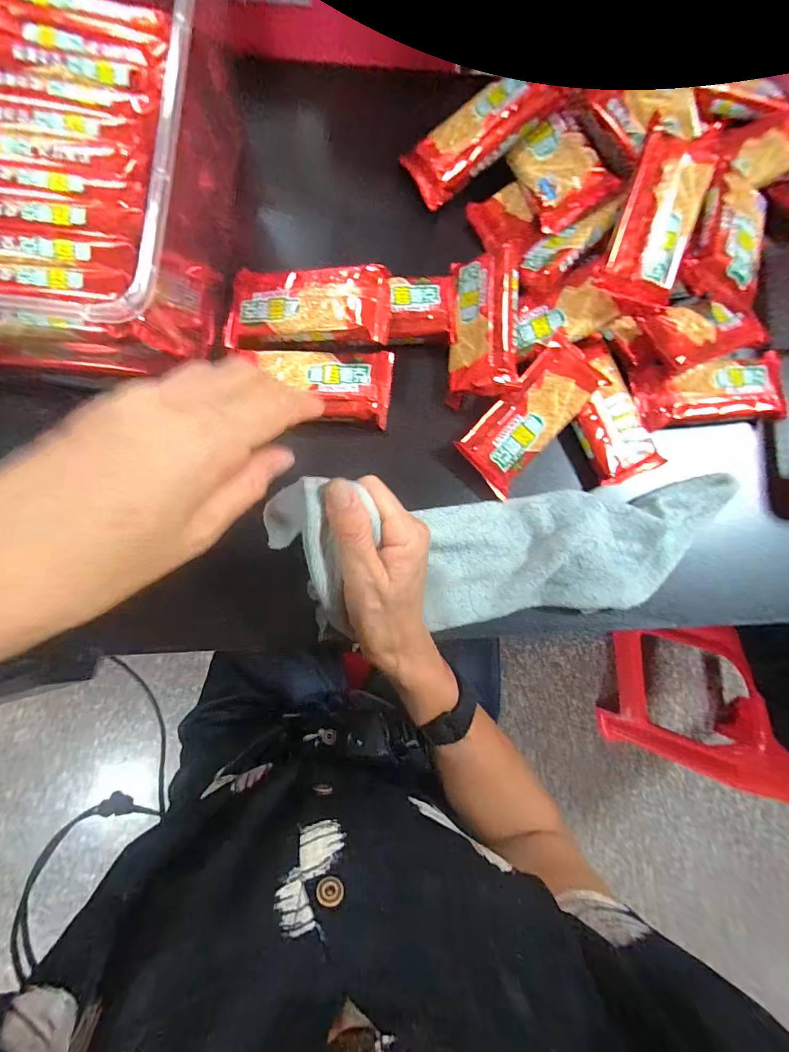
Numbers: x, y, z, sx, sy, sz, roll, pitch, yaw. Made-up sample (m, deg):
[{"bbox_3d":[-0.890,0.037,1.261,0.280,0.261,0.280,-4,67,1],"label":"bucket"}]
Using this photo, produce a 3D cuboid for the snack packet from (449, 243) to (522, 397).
[{"bbox_3d":[0.072,-0.156,0.320,0.052,0.023,0.109,-3,83,30],"label":"snack packet"}]

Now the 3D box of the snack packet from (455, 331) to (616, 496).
[{"bbox_3d":[0.107,-0.087,0.314,0.052,0.022,0.121,43,82,0],"label":"snack packet"}]

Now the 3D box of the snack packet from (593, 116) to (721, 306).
[{"bbox_3d":[0.187,-0.219,0.290,0.052,0.012,0.107,14,98,-4],"label":"snack packet"}]

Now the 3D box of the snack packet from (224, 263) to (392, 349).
[{"bbox_3d":[-0.066,-0.163,0.304,0.125,0.013,0.057,3,84,10],"label":"snack packet"}]

